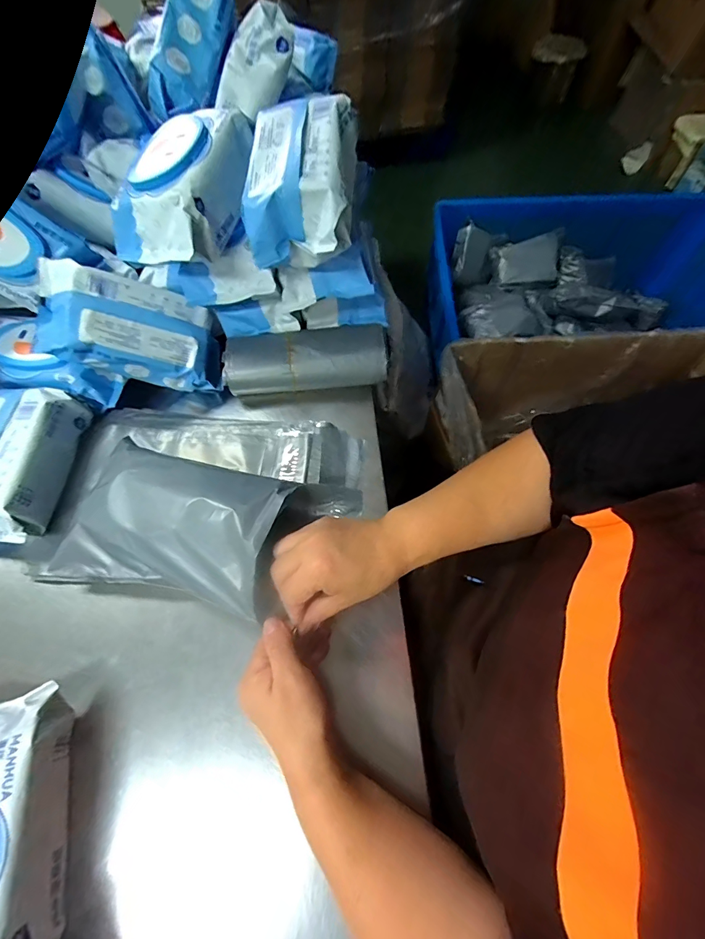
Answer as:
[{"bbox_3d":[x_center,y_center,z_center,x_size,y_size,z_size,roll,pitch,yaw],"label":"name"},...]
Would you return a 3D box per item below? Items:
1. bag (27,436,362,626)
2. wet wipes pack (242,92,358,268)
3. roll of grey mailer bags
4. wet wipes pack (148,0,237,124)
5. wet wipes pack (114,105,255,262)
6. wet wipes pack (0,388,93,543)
[{"bbox_3d":[-0.157,0.056,0.386,0.290,0.078,0.146,12,67,6],"label":"bag"},{"bbox_3d":[-0.050,-0.298,0.405,0.108,0.074,0.171,3,65,2],"label":"wet wipes pack"},{"bbox_3d":[-0.058,-0.140,0.501,0.203,0.050,0.080,-3,65,0],"label":"roll of grey mailer bags"},{"bbox_3d":[-0.200,-0.524,0.490,0.073,0.063,0.186,18,93,-26],"label":"wet wipes pack"},{"bbox_3d":[-0.180,-0.298,0.399,0.117,0.049,0.162,8,65,5],"label":"wet wipes pack"},{"bbox_3d":[-0.390,-0.005,0.445,0.102,0.070,0.172,3,65,3],"label":"wet wipes pack"}]

